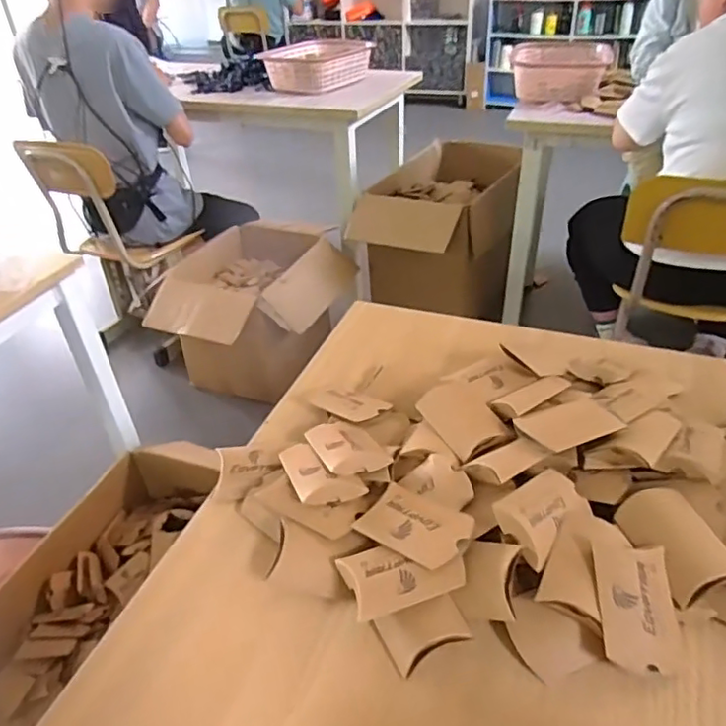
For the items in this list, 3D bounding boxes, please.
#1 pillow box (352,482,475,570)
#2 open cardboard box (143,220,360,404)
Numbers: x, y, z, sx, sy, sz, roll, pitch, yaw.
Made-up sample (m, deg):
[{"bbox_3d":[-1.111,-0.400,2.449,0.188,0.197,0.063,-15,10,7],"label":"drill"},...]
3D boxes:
[{"bbox_3d":[0.041,0.127,0.463,0.082,0.014,0.058,24,44,32],"label":"pillow box"},{"bbox_3d":[-0.323,-0.182,1.857,0.452,0.331,0.637,11,38,18],"label":"open cardboard box"}]

